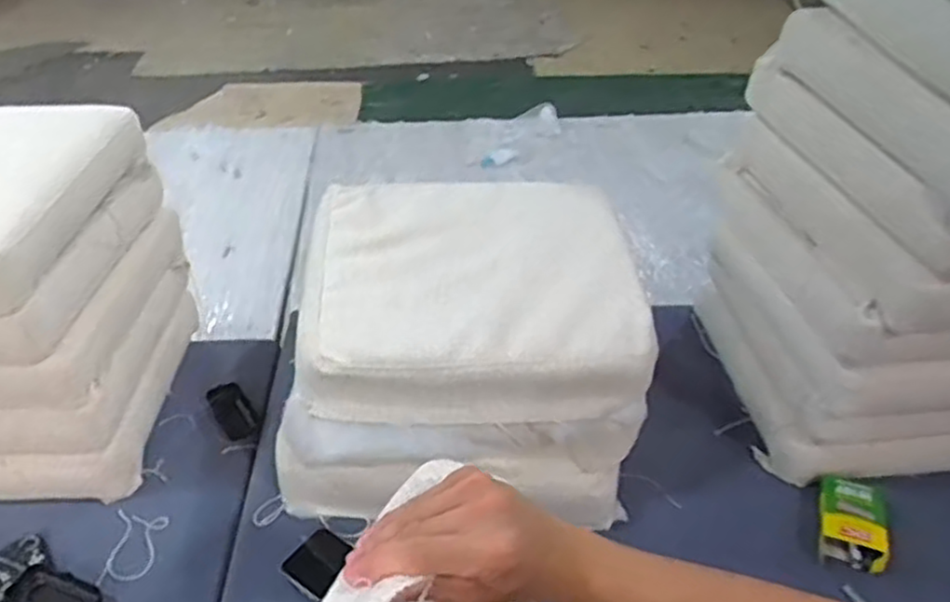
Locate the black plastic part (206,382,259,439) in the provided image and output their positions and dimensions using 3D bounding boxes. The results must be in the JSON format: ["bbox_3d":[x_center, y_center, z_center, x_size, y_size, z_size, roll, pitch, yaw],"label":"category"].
[{"bbox_3d":[-0.375,0.167,1.144,0.058,0.020,0.101,-23,43,-28],"label":"black plastic part"}]

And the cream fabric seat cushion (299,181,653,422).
[{"bbox_3d":[-0.006,-0.028,1.039,0.456,0.126,0.429,0,37,0],"label":"cream fabric seat cushion"}]

